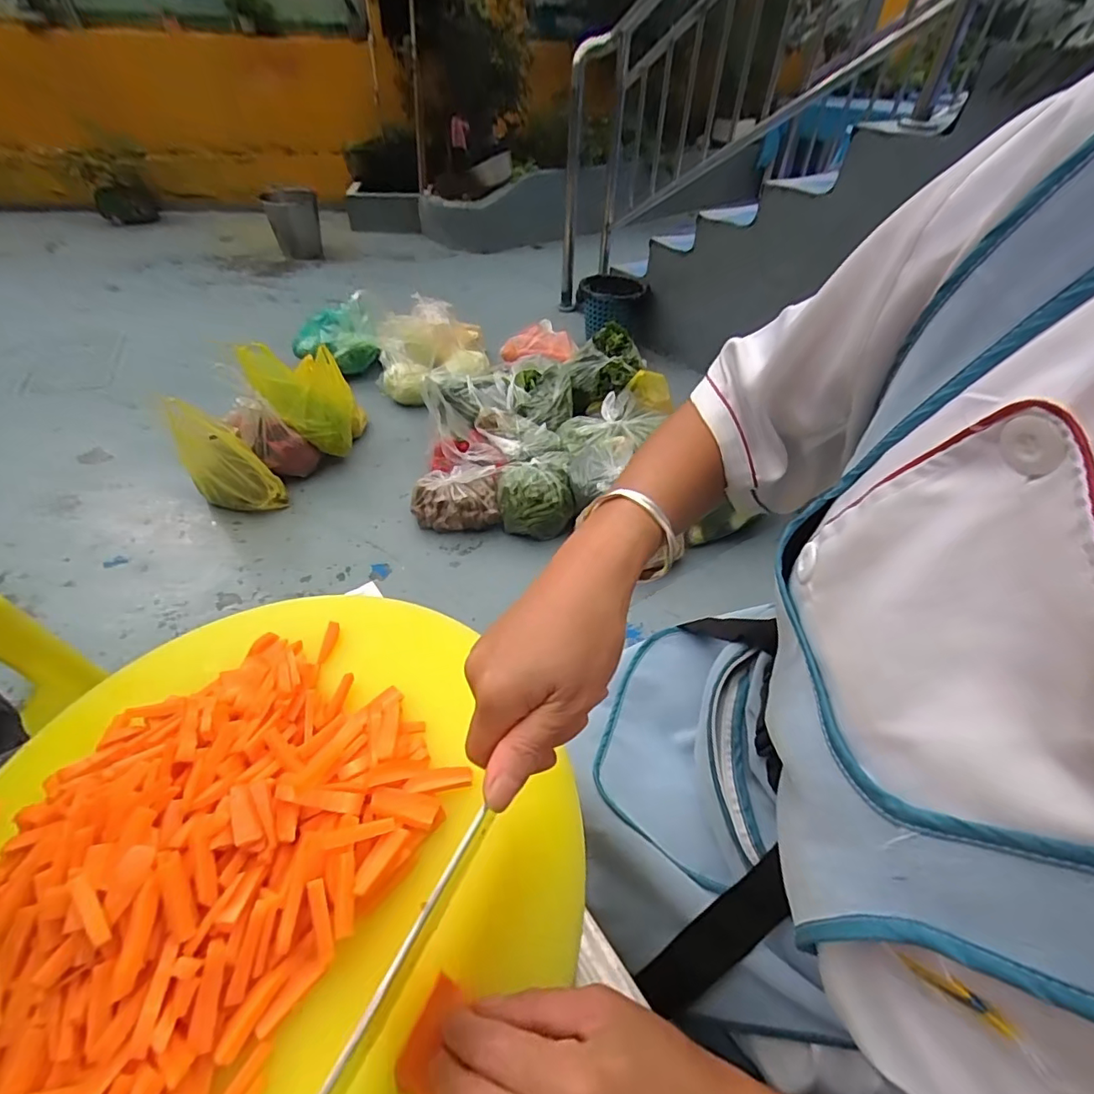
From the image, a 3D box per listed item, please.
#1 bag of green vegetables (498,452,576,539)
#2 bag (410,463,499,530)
[{"bbox_3d":[-0.035,-0.152,1.564,0.201,0.169,0.205,-6,44,-8],"label":"bag of green vegetables"},{"bbox_3d":[-0.268,-0.138,1.576,0.249,0.141,0.134,-3,44,-5],"label":"bag"}]

